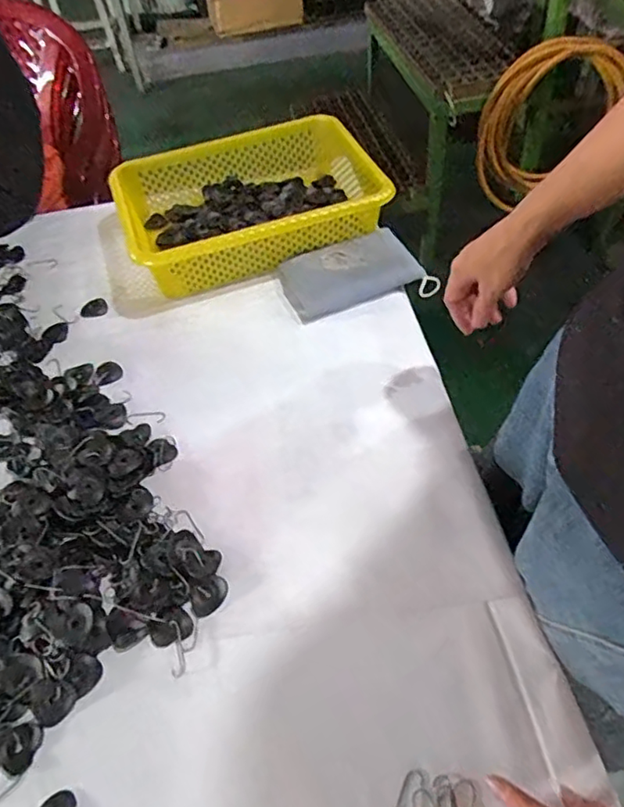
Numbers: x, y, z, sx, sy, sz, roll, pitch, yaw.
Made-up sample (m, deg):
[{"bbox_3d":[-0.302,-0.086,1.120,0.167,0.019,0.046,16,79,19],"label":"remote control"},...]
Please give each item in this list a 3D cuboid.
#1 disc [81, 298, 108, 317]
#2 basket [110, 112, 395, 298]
[{"bbox_3d":[-0.296,-0.128,0.809,0.037,0.006,0.037,-3,51,3],"label":"disc"},{"bbox_3d":[-0.079,-0.289,0.858,0.368,0.086,0.250,-18,52,-9],"label":"basket"}]

